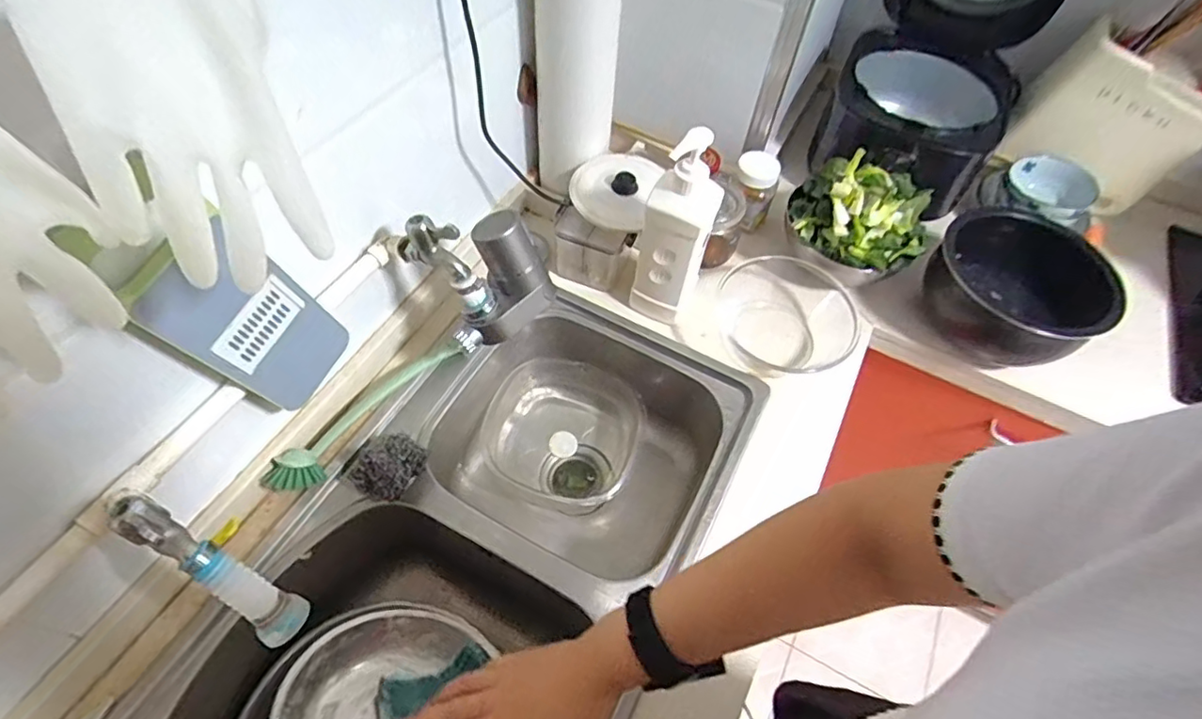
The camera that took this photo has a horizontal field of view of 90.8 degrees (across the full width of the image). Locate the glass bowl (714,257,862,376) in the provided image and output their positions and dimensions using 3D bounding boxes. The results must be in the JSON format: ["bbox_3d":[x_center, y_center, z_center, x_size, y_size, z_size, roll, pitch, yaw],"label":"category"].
[{"bbox_3d":[0.262,-0.067,0.835,0.186,0.062,0.181,2,56,-3],"label":"glass bowl"}]

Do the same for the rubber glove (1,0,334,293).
[{"bbox_3d":[-0.194,-0.117,0.278,0.027,0.172,0.091,25,44,36],"label":"rubber glove"}]

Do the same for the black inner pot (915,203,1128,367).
[{"bbox_3d":[0.578,-0.100,0.837,0.231,0.136,0.214,2,56,-3],"label":"black inner pot"}]

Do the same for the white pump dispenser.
[{"bbox_3d":[0.094,-0.154,0.750,0.081,0.283,0.055,19,56,9],"label":"white pump dispenser"}]

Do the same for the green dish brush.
[{"bbox_3d":[-0.283,0.062,0.724,0.051,0.054,0.265,32,59,16],"label":"green dish brush"}]

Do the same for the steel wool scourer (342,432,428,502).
[{"bbox_3d":[-0.242,0.119,0.679,0.067,0.042,0.075,21,57,10],"label":"steel wool scourer"}]

